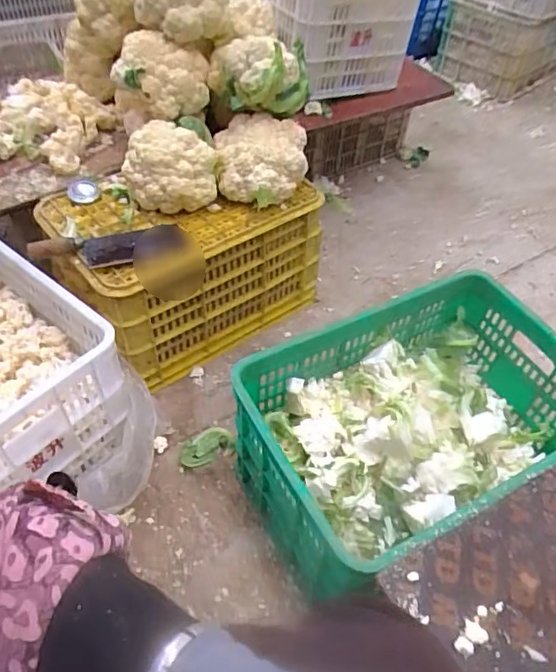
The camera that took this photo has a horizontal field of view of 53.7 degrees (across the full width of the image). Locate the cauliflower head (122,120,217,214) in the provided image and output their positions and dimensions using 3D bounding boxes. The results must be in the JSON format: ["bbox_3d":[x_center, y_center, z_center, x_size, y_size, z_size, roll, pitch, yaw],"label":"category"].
[{"bbox_3d":[-0.207,-0.320,1.056,0.175,0.131,0.115,-5,51,-9],"label":"cauliflower head"}]

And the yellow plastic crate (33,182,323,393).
[{"bbox_3d":[-0.198,-0.167,1.185,0.366,0.288,0.496,37,57,24],"label":"yellow plastic crate"}]

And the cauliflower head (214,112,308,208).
[{"bbox_3d":[-0.033,-0.344,1.099,0.184,0.117,0.150,3,50,-2],"label":"cauliflower head"}]

